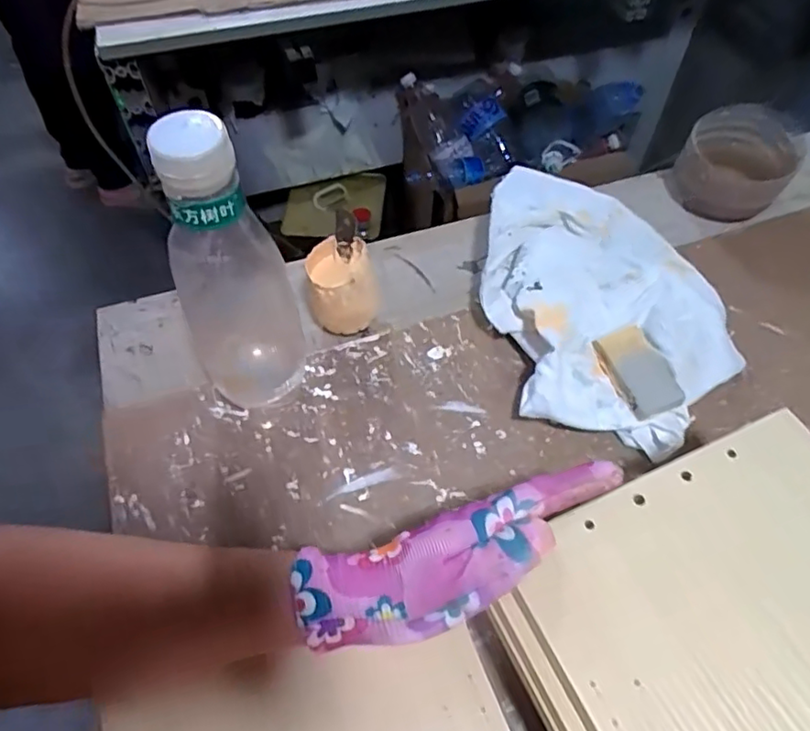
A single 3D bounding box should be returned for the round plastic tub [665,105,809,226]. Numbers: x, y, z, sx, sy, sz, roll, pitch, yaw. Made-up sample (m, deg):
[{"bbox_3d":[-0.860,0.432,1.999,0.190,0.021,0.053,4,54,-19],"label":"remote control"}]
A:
[{"bbox_3d":[0.327,-0.203,0.597,0.104,0.064,0.100,32,61,19],"label":"round plastic tub"}]

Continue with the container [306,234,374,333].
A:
[{"bbox_3d":[-0.053,-0.061,0.502,0.053,0.067,0.056,1,56,-1],"label":"container"}]

